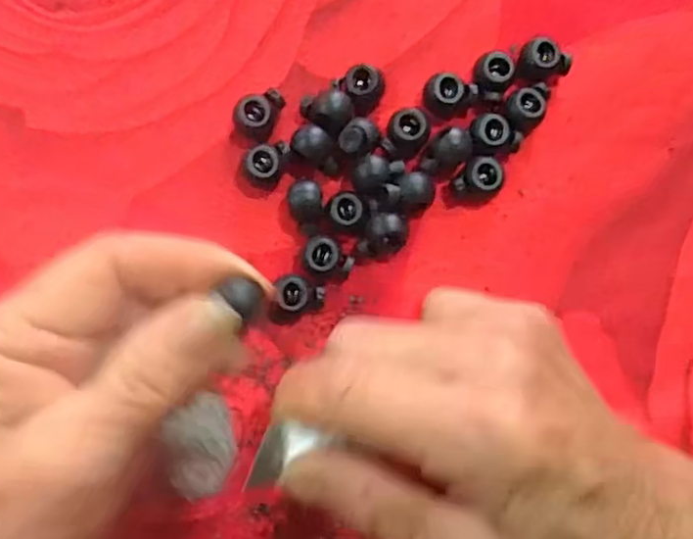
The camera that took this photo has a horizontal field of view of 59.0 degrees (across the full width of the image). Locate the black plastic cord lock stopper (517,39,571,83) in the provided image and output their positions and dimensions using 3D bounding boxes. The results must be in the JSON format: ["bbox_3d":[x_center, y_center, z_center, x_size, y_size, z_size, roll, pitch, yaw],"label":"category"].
[{"bbox_3d":[0.074,-0.078,0.231,0.019,0.010,0.014,-14,87,-8],"label":"black plastic cord lock stopper"}]

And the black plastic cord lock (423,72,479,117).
[{"bbox_3d":[0.037,-0.064,0.226,0.018,0.009,0.015,16,97,-7],"label":"black plastic cord lock"}]

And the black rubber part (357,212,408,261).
[{"bbox_3d":[0.014,-0.012,0.220,0.015,0.010,0.017,23,83,-5],"label":"black rubber part"}]

